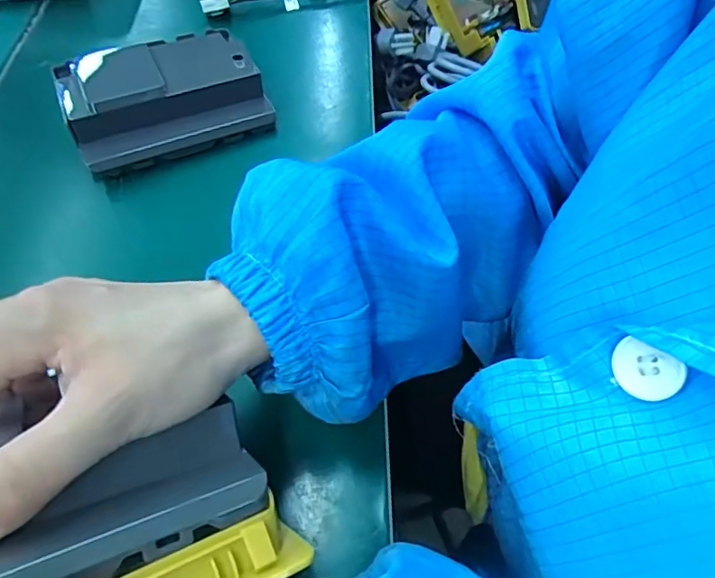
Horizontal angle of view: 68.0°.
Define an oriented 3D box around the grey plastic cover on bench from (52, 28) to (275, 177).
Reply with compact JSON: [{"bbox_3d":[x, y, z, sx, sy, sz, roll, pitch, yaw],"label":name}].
[{"bbox_3d":[-0.139,-0.140,0.379,0.130,0.051,0.091,-22,58,-11],"label":"grey plastic cover on bench"}]

